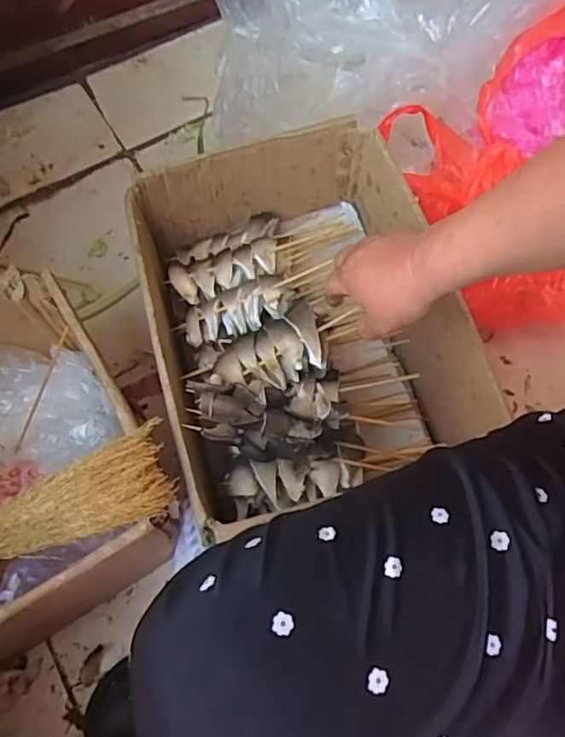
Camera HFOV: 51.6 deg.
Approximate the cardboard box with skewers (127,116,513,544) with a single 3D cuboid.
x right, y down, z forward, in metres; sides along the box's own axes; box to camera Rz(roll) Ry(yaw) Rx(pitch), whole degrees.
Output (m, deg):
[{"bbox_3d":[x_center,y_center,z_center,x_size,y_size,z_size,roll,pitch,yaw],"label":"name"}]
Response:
[{"bbox_3d":[0.016,-0.051,0.654,0.285,0.183,0.382,-15,64,-6],"label":"cardboard box with skewers"}]

